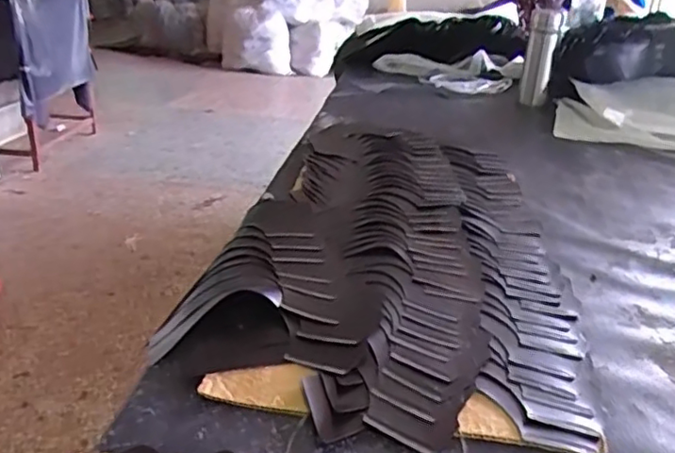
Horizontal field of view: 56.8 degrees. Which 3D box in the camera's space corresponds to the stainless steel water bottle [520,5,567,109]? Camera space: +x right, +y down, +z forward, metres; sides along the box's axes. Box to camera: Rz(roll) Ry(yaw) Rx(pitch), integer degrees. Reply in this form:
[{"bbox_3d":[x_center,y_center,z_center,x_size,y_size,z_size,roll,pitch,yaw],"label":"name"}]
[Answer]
[{"bbox_3d":[0.399,-0.326,1.239,0.053,0.174,0.061,7,26,9],"label":"stainless steel water bottle"}]

